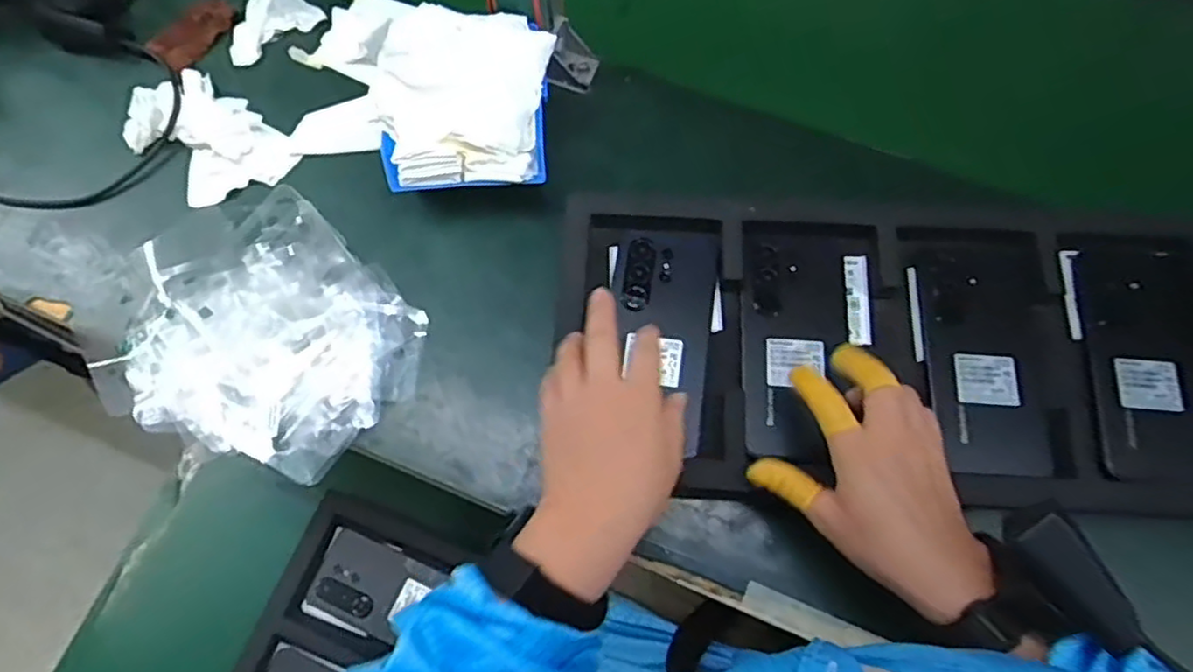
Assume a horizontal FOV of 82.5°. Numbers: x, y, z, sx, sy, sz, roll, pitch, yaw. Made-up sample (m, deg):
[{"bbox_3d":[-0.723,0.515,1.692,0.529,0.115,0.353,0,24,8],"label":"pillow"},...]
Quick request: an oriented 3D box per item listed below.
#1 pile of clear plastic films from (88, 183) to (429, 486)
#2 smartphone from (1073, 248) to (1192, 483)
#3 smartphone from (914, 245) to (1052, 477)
[{"bbox_3d":[-0.241,-0.009,0.494,0.221,0.055,0.188,16,69,7],"label":"pile of clear plastic films"},{"bbox_3d":[0.384,0.017,0.463,0.086,0.014,0.161,5,68,2],"label":"smartphone"},{"bbox_3d":[0.274,0.013,0.473,0.082,0.012,0.162,5,68,2],"label":"smartphone"}]

